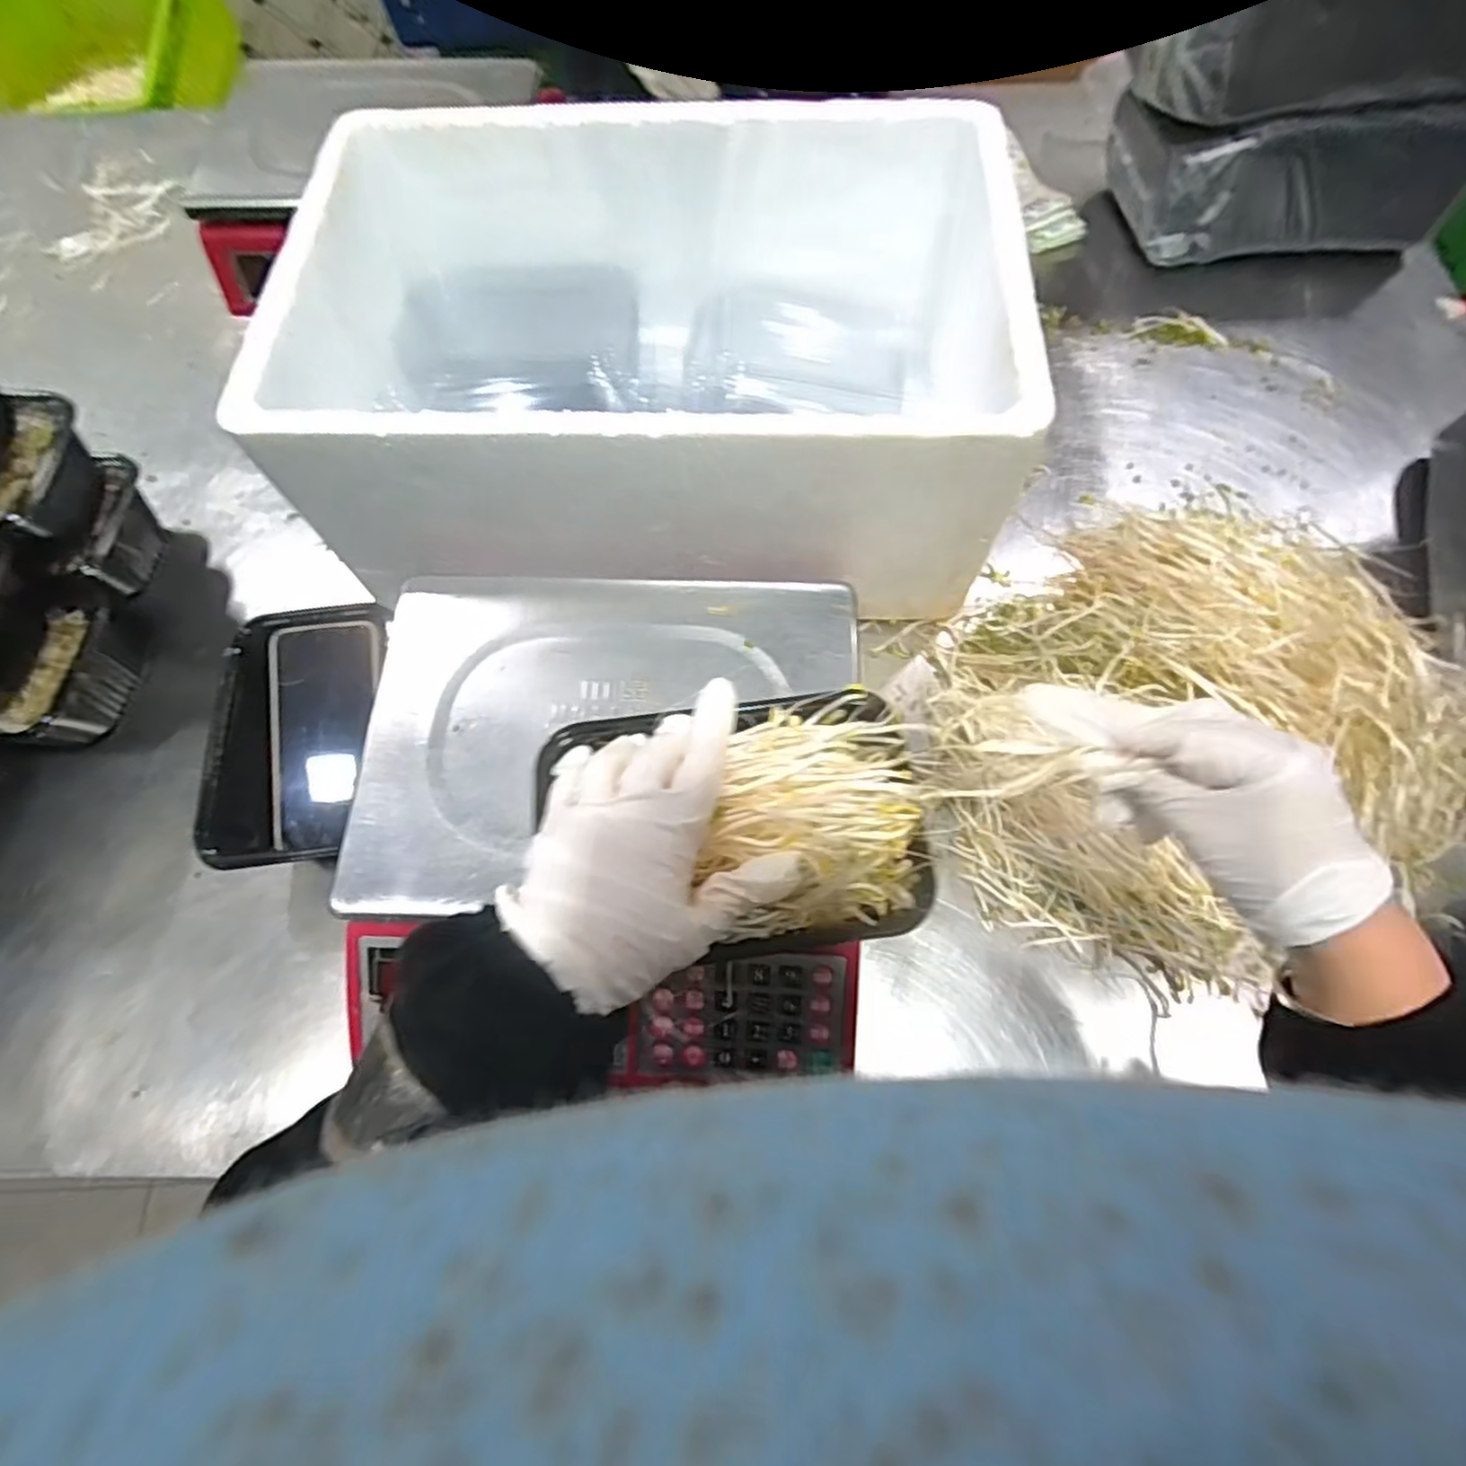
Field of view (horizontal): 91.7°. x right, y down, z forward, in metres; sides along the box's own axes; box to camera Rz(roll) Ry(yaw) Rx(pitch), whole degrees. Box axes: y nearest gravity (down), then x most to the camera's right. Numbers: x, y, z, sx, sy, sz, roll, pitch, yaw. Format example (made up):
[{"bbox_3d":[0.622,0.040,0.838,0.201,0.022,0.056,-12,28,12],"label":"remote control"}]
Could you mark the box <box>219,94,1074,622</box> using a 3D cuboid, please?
[{"bbox_3d":[-0.051,-0.291,0.540,0.460,0.200,0.375,1,64,-1],"label":"box"}]

